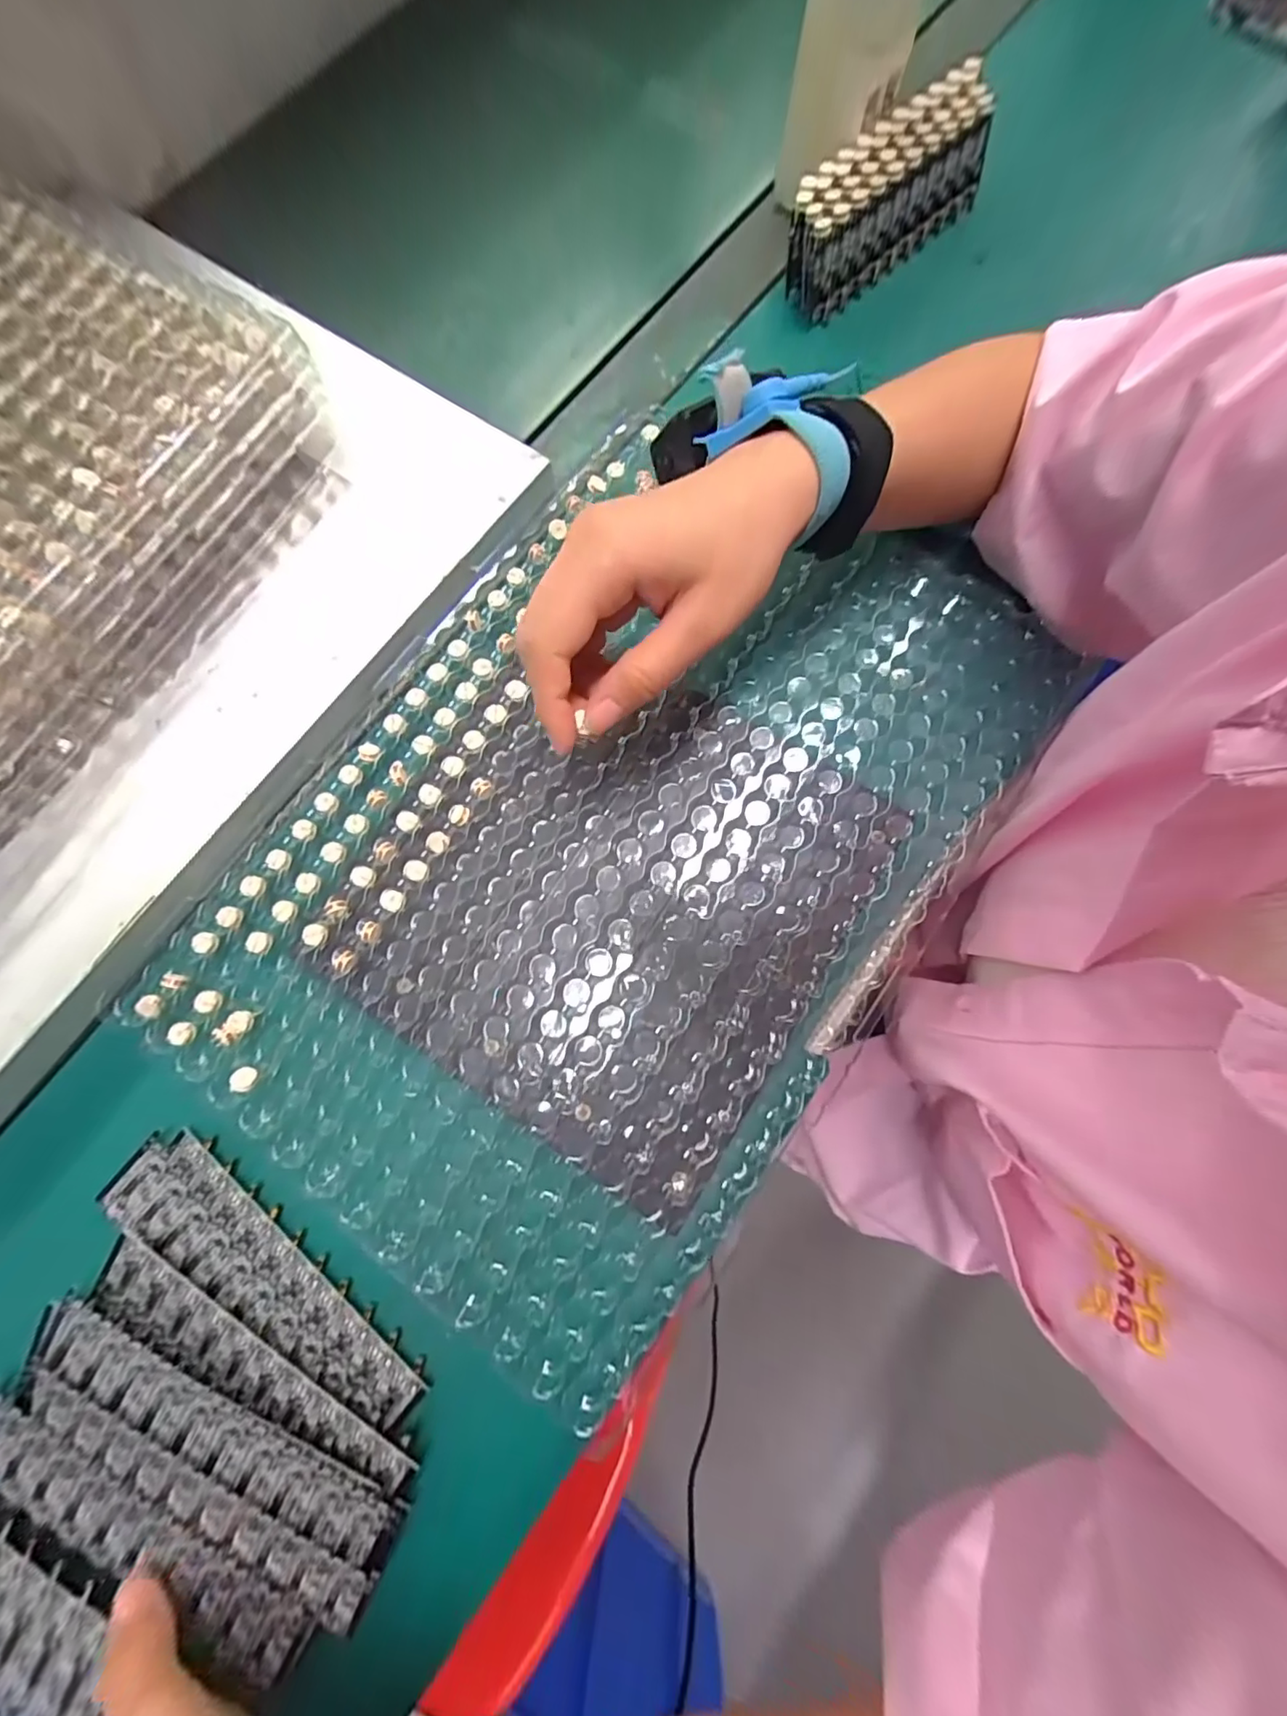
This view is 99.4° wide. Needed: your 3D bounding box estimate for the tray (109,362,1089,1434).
[{"bbox_3d":[-0.012,-0.020,0.276,0.292,0.013,0.430,35,81,6],"label":"tray"}]

